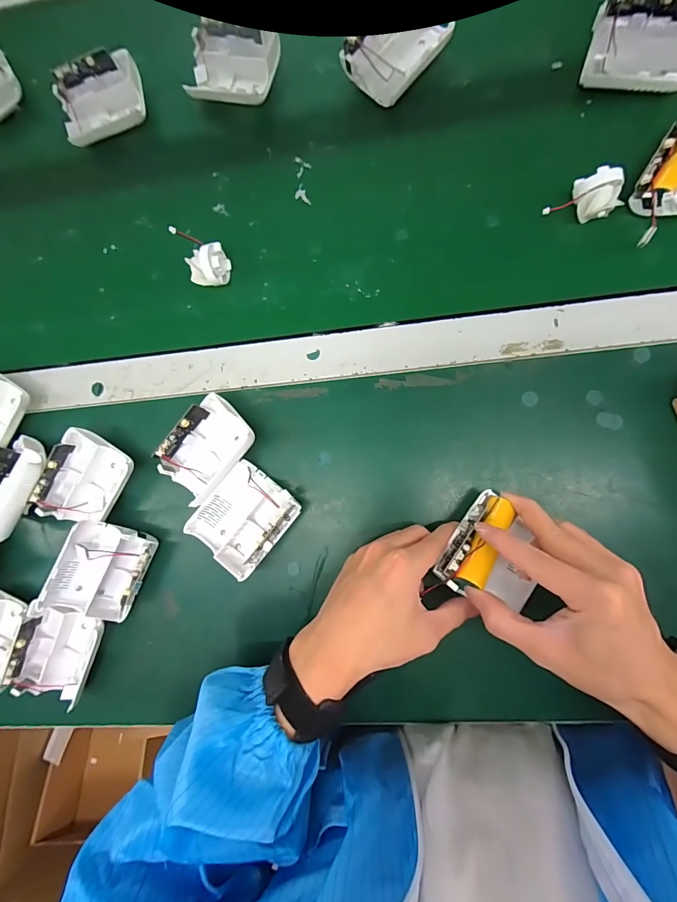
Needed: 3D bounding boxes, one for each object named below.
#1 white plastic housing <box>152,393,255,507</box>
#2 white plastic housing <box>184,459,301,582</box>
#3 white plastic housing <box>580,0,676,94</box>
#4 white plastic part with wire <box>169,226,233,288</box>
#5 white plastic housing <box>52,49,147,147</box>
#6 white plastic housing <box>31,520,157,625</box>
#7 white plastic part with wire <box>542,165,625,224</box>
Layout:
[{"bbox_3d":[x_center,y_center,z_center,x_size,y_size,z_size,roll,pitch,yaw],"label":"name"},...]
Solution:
[{"bbox_3d":[-0.114,-0.003,0.335,0.063,0.037,0.079,41,92,8],"label":"white plastic housing"},{"bbox_3d":[-0.080,0.057,0.329,0.068,0.037,0.080,38,91,8],"label":"white plastic housing"},{"bbox_3d":[0.252,-0.332,0.318,0.080,0.037,0.068,13,87,8],"label":"white plastic housing"},{"bbox_3d":[-0.123,-0.172,0.349,0.036,0.046,0.036,1,86,7],"label":"white plastic part with wire"},{"bbox_3d":[-0.233,-0.342,0.381,0.083,0.038,0.069,-13,84,6],"label":"white plastic housing"},{"bbox_3d":[-0.208,0.107,0.334,0.066,0.049,0.087,21,89,8],"label":"white plastic housing"},{"bbox_3d":[0.201,-0.212,0.318,0.056,0.028,0.029,2,86,7],"label":"white plastic part with wire"}]

